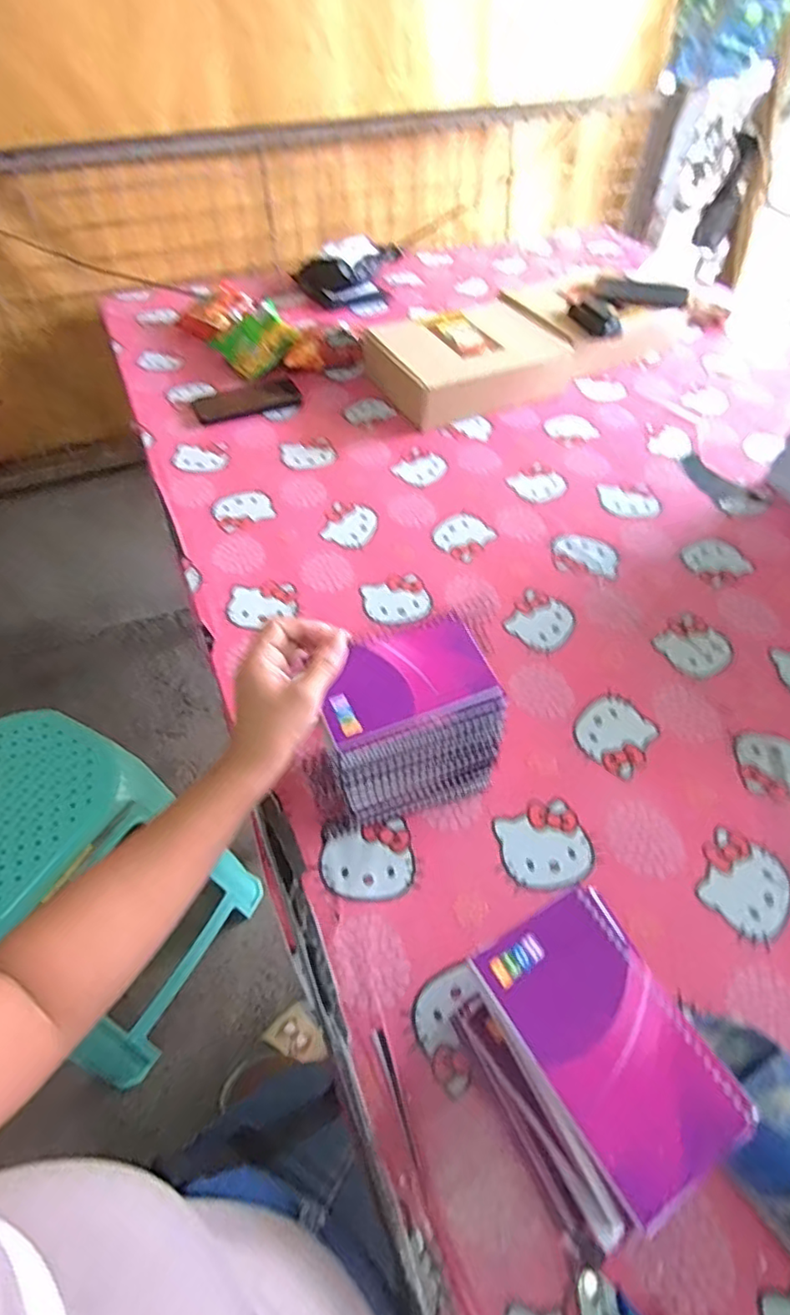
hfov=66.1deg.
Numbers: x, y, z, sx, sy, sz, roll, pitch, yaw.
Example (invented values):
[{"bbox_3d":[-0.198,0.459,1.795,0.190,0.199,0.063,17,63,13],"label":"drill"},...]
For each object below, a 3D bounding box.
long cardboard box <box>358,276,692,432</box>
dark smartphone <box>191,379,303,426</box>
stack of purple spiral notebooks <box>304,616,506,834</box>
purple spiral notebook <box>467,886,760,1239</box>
[{"bbox_3d":[0.219,-0.530,1.022,0.532,0.085,0.229,-22,55,-18],"label":"long cardboard box"},{"bbox_3d":[-0.233,-0.408,0.964,0.169,0.008,0.068,-24,56,-19],"label":"dark smartphone"},{"bbox_3d":[0.002,0.063,0.505,0.147,0.148,0.090,-16,54,-14],"label":"stack of purple spiral notebooks"},{"bbox_3d":[0.112,0.196,0.316,0.083,0.008,0.130,-24,56,-19],"label":"purple spiral notebook"}]

